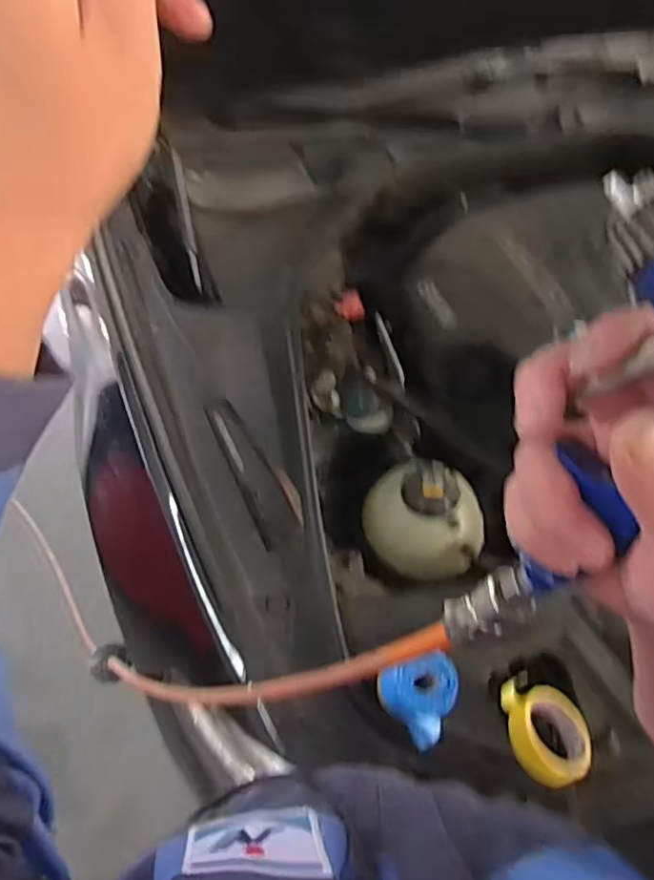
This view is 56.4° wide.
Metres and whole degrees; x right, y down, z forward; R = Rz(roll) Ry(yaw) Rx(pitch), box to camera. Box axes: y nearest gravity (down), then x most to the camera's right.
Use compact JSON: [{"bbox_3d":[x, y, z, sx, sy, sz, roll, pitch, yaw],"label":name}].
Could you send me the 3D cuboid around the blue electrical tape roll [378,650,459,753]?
[{"bbox_3d":[0.101,0.284,0.701,0.082,0.067,0.101,22,91,4],"label":"blue electrical tape roll"}]

